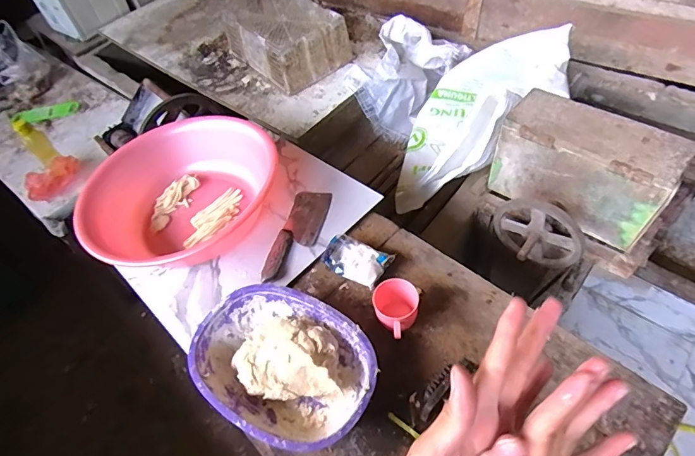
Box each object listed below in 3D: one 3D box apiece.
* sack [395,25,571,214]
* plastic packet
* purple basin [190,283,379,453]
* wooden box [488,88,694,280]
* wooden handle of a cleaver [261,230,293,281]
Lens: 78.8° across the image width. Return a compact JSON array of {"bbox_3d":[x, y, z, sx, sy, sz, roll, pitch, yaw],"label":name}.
[{"bbox_3d":[0.395,-0.386,1.316,0.361,0.258,0.766,32,62,26],"label":"sack"},{"bbox_3d":[0.014,0.058,0.811,0.125,0.031,0.079,26,59,23],"label":"plastic packet"},{"bbox_3d":[-0.102,0.219,0.678,0.298,0.072,0.217,26,59,23],"label":"purple basin"},{"bbox_3d":[0.542,-0.113,0.962,0.157,0.261,0.374,-35,57,-20],"label":"wooden box"},{"bbox_3d":[-0.137,0.054,0.839,0.036,0.015,0.122,6,53,10],"label":"wooden handle of a cleaver"}]

